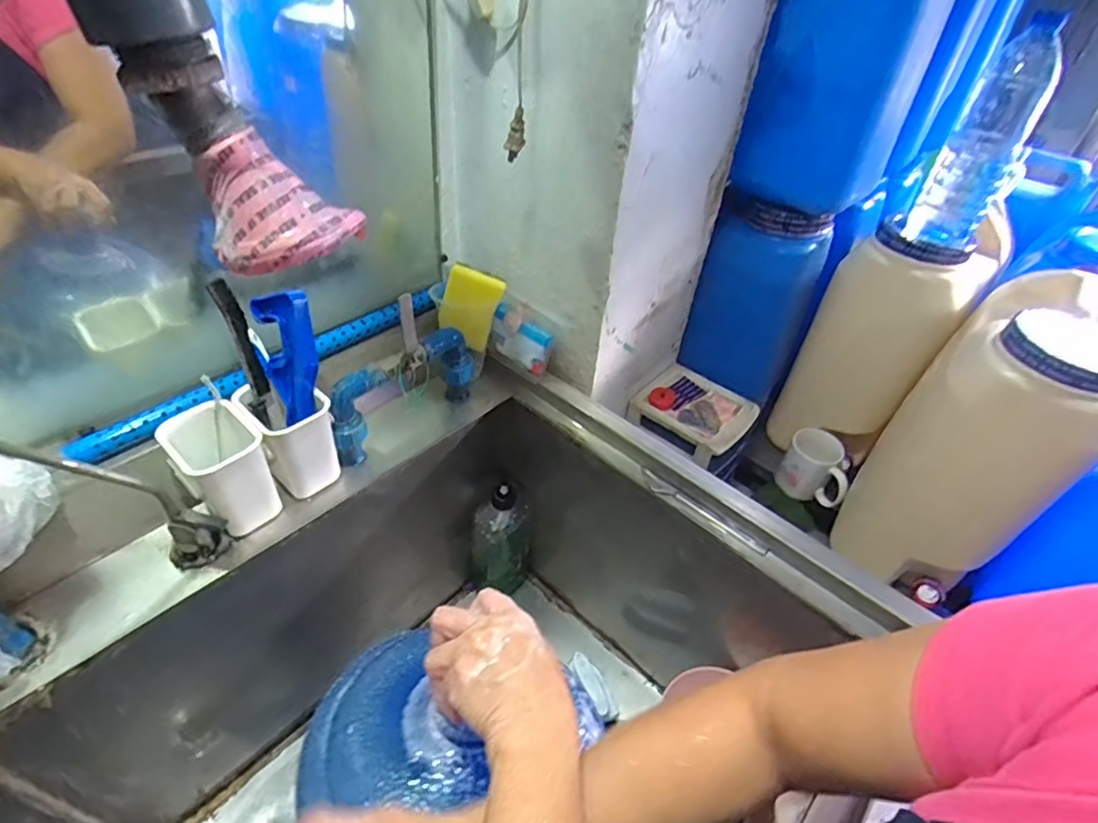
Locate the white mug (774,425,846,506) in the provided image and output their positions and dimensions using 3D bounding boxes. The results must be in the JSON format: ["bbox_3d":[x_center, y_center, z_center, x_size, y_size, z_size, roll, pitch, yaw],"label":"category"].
[{"bbox_3d":[0.443,0.094,0.945,0.101,0.107,0.072,21,45,16],"label":"white mug"}]

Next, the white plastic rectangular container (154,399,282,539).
[{"bbox_3d":[-0.326,0.058,0.571,0.089,0.105,0.071,35,50,28],"label":"white plastic rectangular container"}]

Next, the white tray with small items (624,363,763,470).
[{"bbox_3d":[0.229,0.000,0.897,0.163,0.048,0.140,33,49,26],"label":"white tray with small items"}]

